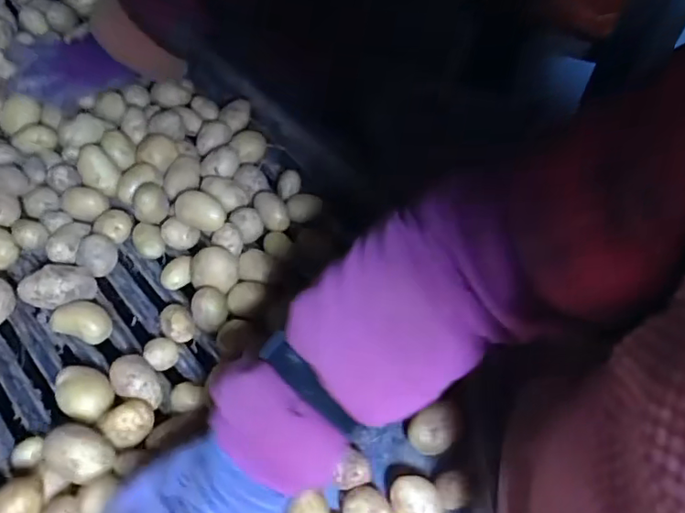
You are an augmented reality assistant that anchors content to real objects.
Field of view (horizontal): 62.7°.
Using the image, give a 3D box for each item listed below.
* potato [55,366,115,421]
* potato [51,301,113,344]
[{"bbox_3d":[-0.215,0.119,0.473,0.051,0.033,0.040,39,58,23],"label":"potato"},{"bbox_3d":[-0.236,0.060,0.513,0.049,0.033,0.043,14,51,6],"label":"potato"}]

